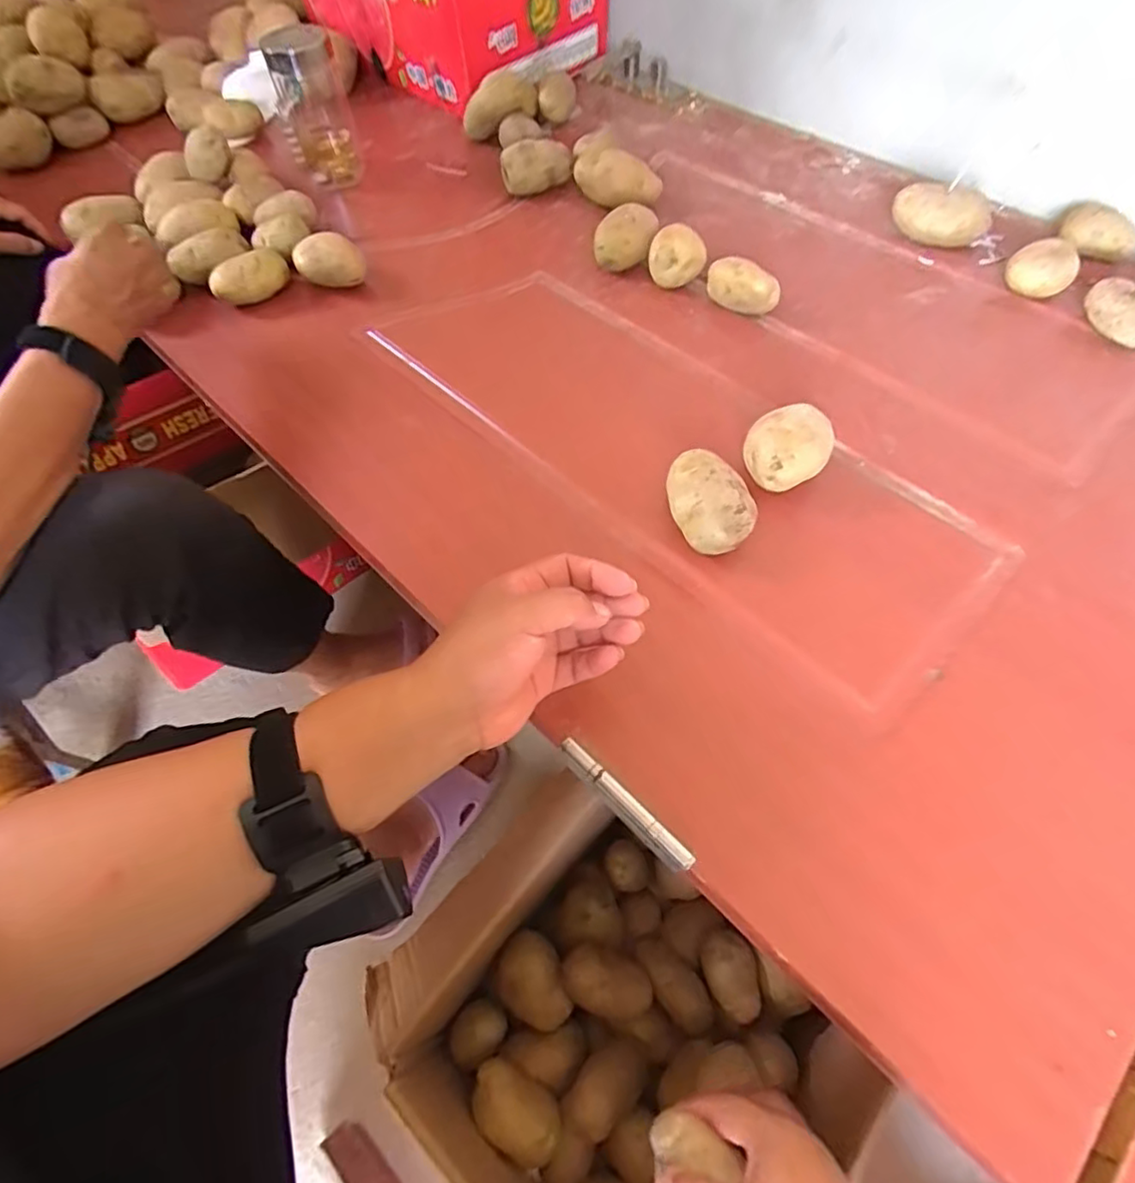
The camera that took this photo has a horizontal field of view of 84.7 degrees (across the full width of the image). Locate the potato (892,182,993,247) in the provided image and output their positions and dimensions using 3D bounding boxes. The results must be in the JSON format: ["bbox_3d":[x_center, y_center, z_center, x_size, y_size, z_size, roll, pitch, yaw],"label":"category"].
[{"bbox_3d":[0.389,-0.390,0.649,0.096,0.048,0.043,15,63,12],"label":"potato"}]

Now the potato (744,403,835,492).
[{"bbox_3d":[0.171,-0.107,0.489,0.060,0.051,0.059,-2,60,3],"label":"potato"}]

